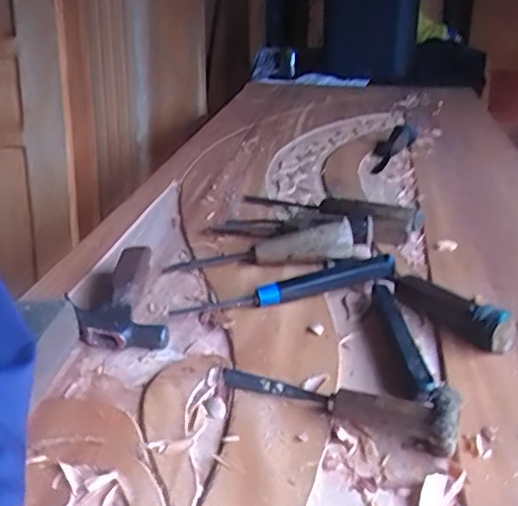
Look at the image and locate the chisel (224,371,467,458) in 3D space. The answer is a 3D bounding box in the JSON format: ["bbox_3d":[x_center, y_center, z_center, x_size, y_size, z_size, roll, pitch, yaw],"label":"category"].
[{"bbox_3d":[0.054,0.102,0.437,0.174,0.036,0.028,12,29,24],"label":"chisel"}]

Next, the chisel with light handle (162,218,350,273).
[{"bbox_3d":[0.001,0.003,0.659,0.204,0.040,0.045,-10,25,11],"label":"chisel with light handle"}]

